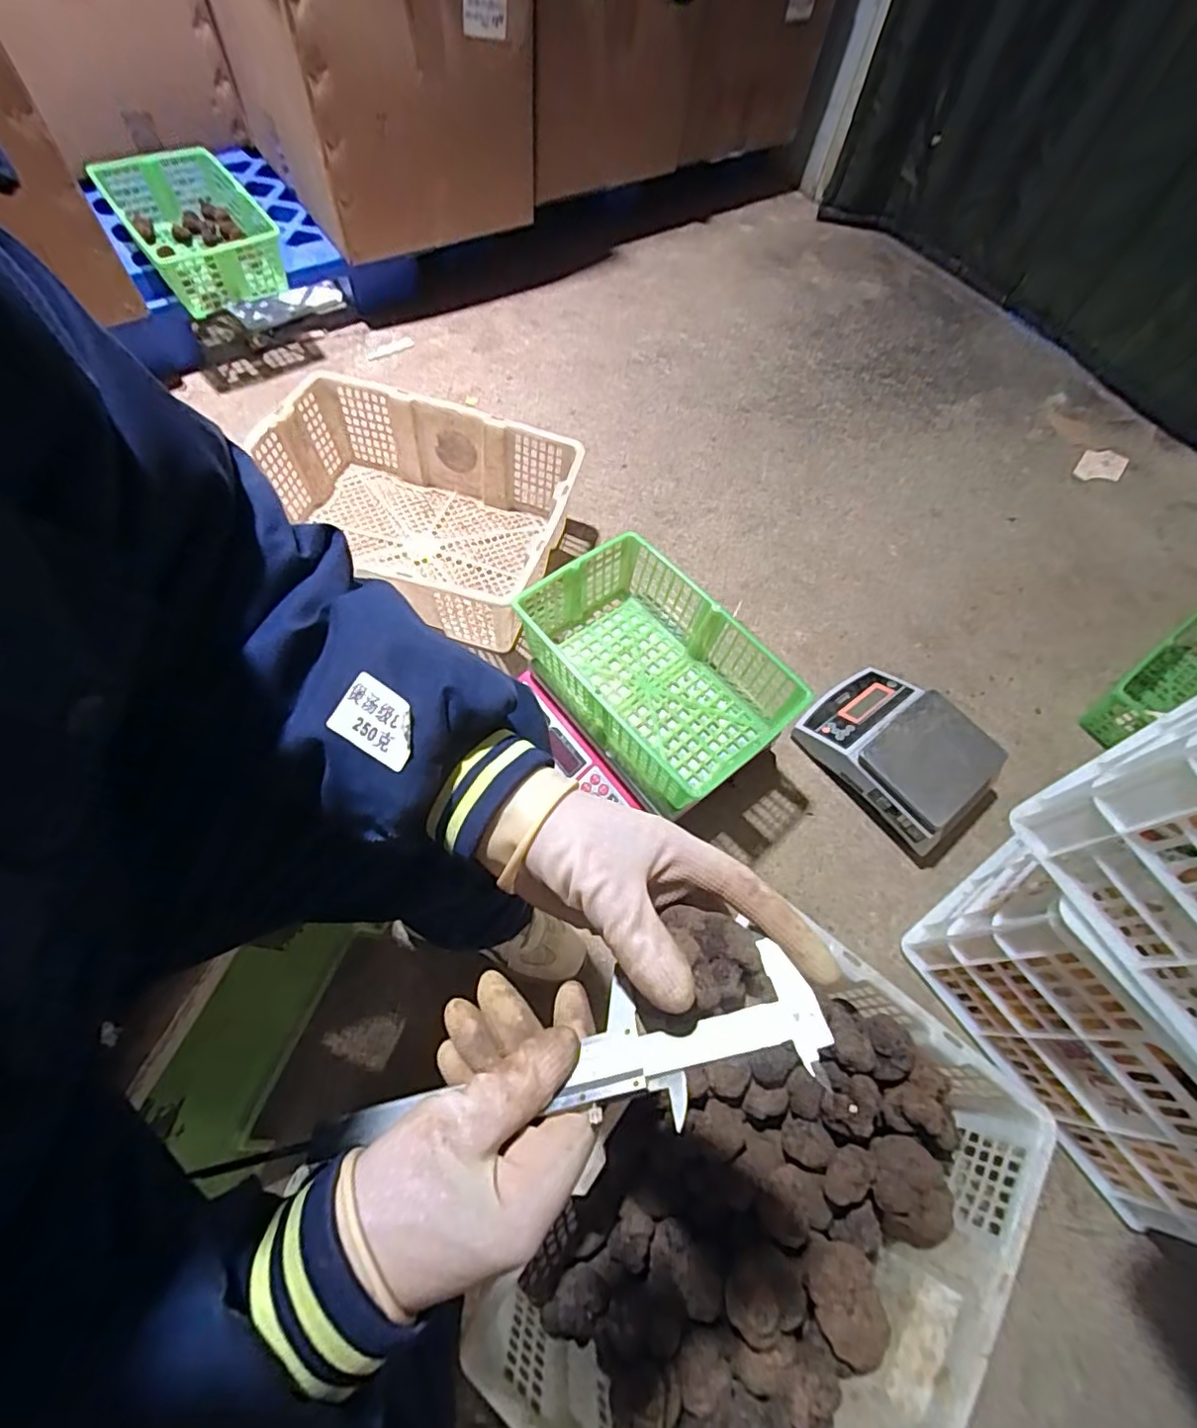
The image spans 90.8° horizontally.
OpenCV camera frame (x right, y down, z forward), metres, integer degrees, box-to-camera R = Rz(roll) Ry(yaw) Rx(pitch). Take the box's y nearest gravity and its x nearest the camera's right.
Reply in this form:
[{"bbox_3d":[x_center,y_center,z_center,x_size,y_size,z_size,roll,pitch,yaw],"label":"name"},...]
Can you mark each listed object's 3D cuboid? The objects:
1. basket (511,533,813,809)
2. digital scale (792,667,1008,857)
[{"bbox_3d":[0.072,-0.060,0.770,0.206,0.105,0.328,-37,71,-21],"label":"basket"},{"bbox_3d":[0.438,0.049,0.870,0.195,0.098,0.249,-37,71,-21],"label":"digital scale"}]

